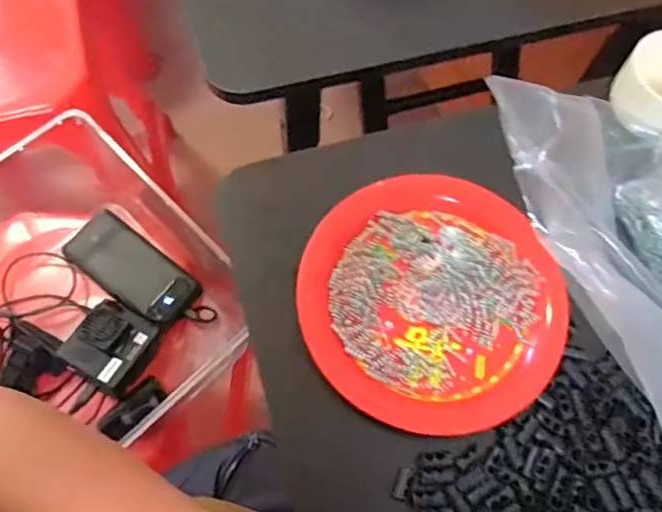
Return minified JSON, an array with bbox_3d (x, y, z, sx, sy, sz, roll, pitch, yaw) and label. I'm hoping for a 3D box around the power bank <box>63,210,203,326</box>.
[{"bbox_3d":[-0.223,0.018,0.661,0.154,0.031,0.069,34,71,10],"label":"power bank"}]

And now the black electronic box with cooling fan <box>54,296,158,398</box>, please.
[{"bbox_3d":[-0.225,0.091,0.595,0.071,0.042,0.078,31,71,9],"label":"black electronic box with cooling fan"}]

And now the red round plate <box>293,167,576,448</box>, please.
[{"bbox_3d":[0.063,0.027,0.371,0.157,0.020,0.167,1,69,-2],"label":"red round plate"}]

